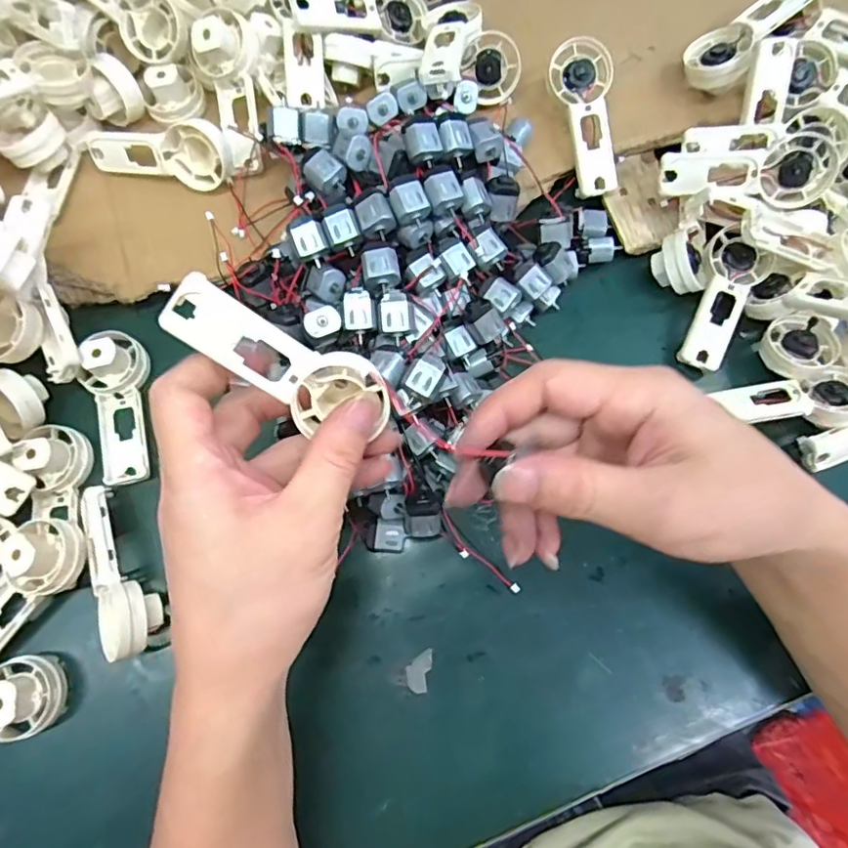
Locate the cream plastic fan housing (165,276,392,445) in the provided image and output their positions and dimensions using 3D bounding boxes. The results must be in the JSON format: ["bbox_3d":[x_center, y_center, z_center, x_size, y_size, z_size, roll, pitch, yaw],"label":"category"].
[{"bbox_3d":[-0.056,-0.022,0.225,0.093,0.015,0.033,29,78,-26],"label":"cream plastic fan housing"}]

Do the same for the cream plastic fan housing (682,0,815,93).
[{"bbox_3d":[0.210,-0.254,0.363,0.089,0.025,0.043,-45,55,3],"label":"cream plastic fan housing"}]

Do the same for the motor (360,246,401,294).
[{"bbox_3d":[-0.023,-0.083,0.308,0.019,0.013,0.026,-10,75,-3],"label":"motor"}]

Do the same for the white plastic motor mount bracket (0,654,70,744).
[{"bbox_3d":[-0.237,0.148,0.287,0.092,0.024,0.038,-13,75,-4],"label":"white plastic motor mount bracket"}]

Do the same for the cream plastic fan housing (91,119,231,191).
[{"bbox_3d":[-0.166,-0.169,0.358,0.092,0.038,0.016,1,38,12],"label":"cream plastic fan housing"}]

